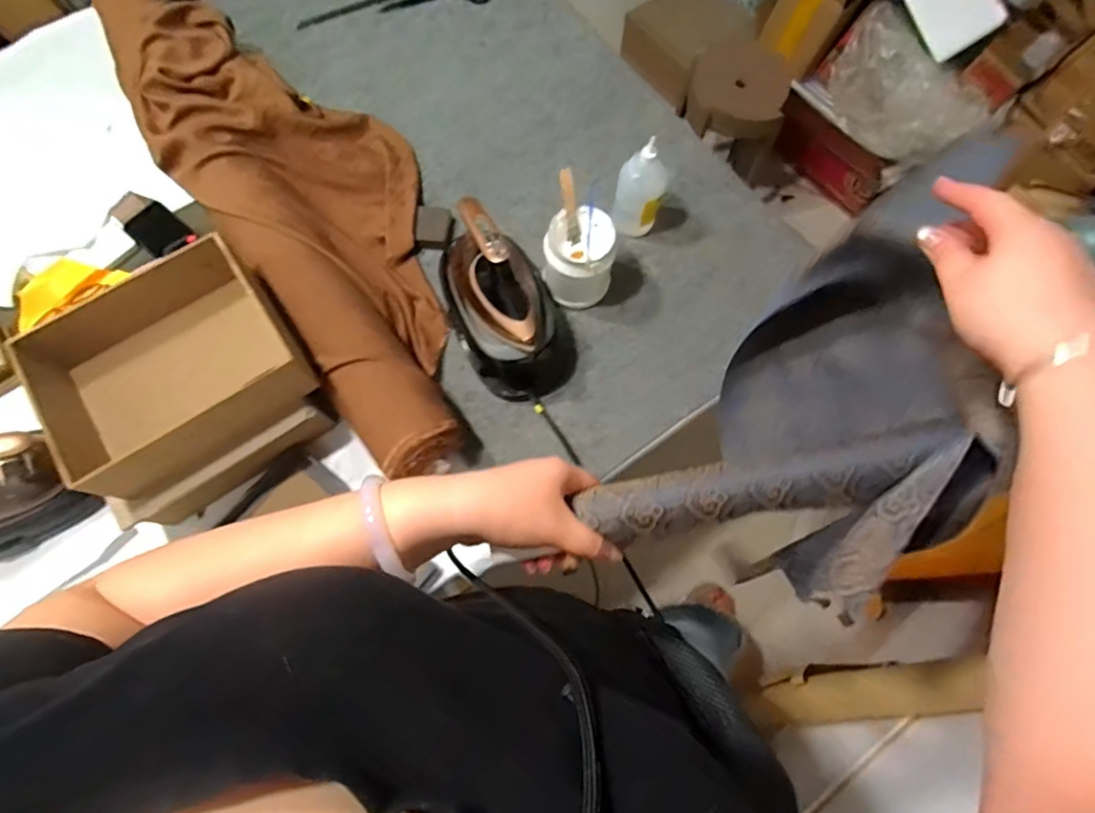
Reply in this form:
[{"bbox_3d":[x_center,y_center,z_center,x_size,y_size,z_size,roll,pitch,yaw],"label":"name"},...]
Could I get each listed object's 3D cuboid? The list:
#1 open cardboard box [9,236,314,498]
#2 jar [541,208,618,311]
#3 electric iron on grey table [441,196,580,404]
[{"bbox_3d":[-0.499,-0.043,0.744,0.297,0.112,0.245,-35,77,-11],"label":"open cardboard box"},{"bbox_3d":[0.049,-0.235,0.898,0.105,0.141,0.101,0,73,-1],"label":"jar"},{"bbox_3d":[-0.071,-0.173,0.847,0.174,0.189,0.295,-29,76,-9],"label":"electric iron on grey table"}]

